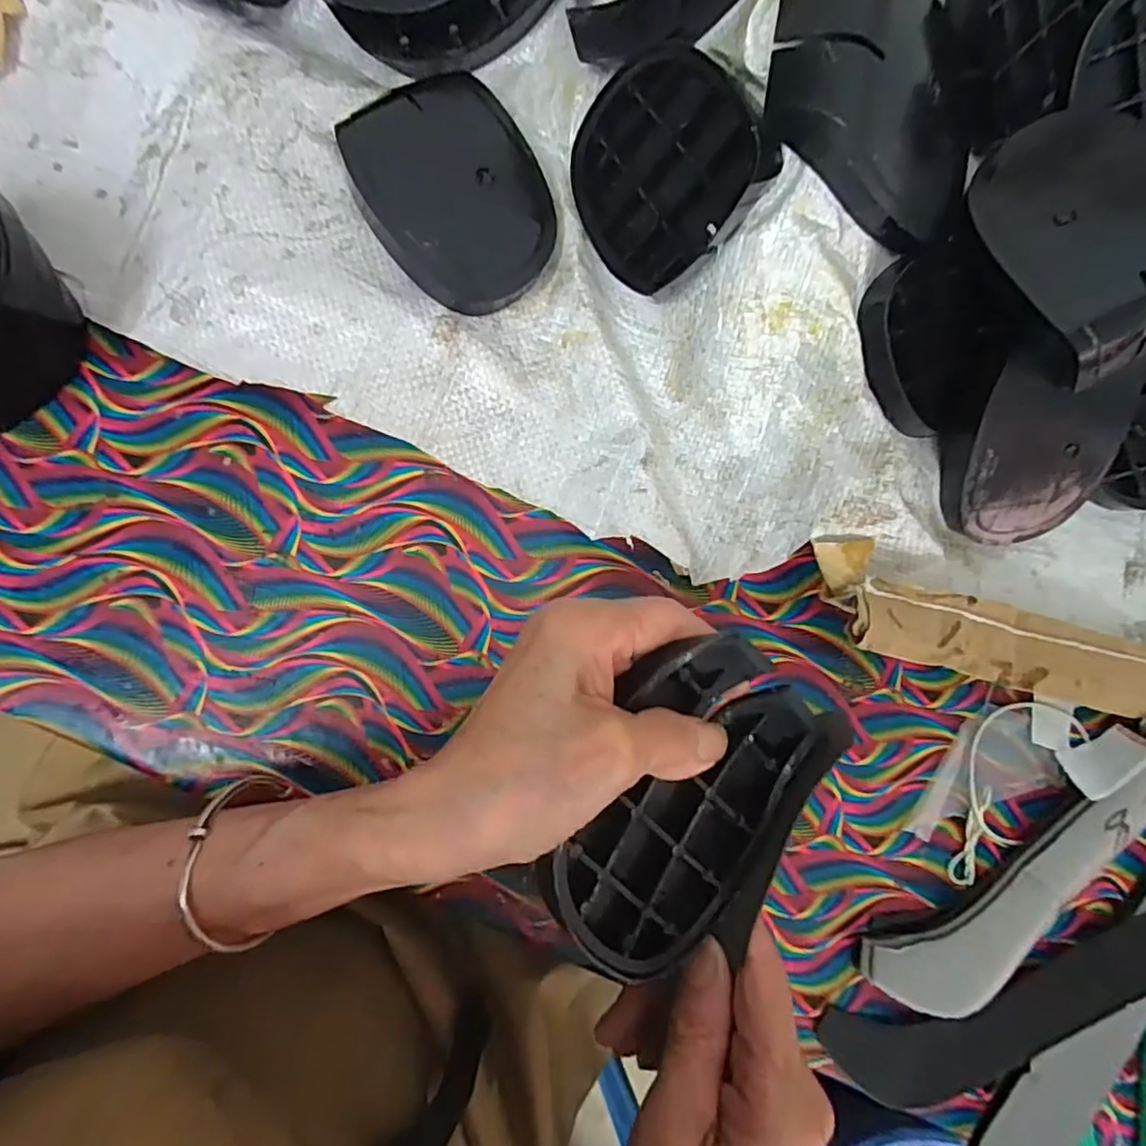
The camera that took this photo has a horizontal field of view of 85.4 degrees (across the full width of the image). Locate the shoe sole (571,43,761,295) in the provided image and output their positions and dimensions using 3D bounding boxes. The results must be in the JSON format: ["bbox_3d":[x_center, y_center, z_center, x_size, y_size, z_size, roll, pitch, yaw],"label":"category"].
[{"bbox_3d":[0.040,-0.192,0.294,0.012,0.085,0.099,-9,68,-48],"label":"shoe sole"}]

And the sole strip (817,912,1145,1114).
[{"bbox_3d":[0.267,0.198,0.310,0.279,0.022,0.076,-18,87,-9],"label":"sole strip"}]

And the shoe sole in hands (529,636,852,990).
[{"bbox_3d":[0.045,0.087,0.235,0.085,0.029,0.123,24,82,-5],"label":"shoe sole in hands"}]

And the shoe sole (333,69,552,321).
[{"bbox_3d":[-0.056,-0.183,0.301,0.085,0.028,0.099,-30,89,-10],"label":"shoe sole"}]

